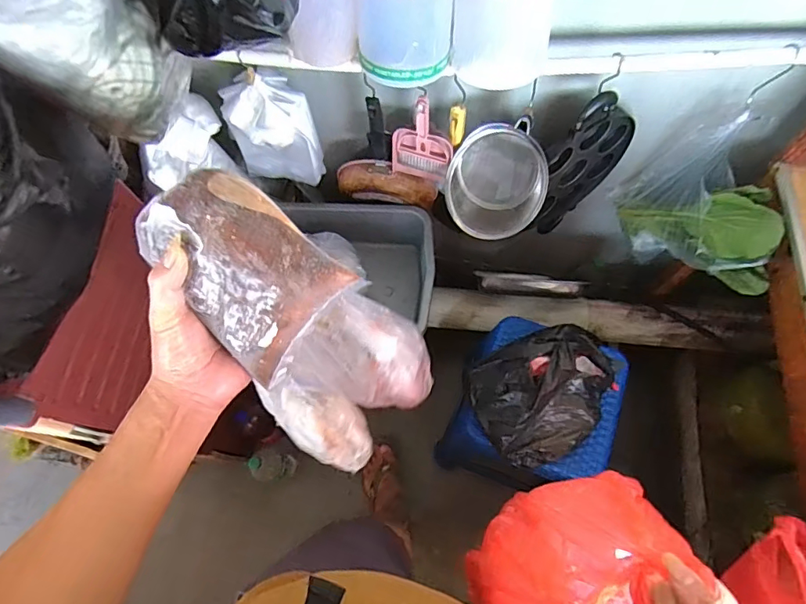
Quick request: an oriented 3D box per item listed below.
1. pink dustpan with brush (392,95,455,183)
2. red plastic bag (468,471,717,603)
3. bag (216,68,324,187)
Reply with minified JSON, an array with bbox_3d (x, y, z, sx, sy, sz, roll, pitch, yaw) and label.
[{"bbox_3d":[0.038,-0.299,0.951,0.122,0.202,0.042,16,69,9],"label":"pink dustpan with brush"},{"bbox_3d":[0.162,0.258,0.505,0.179,0.307,0.114,-14,67,-3],"label":"red plastic bag"},{"bbox_3d":[-0.243,-0.319,0.943,0.155,0.226,0.113,-23,68,-6],"label":"bag"}]

